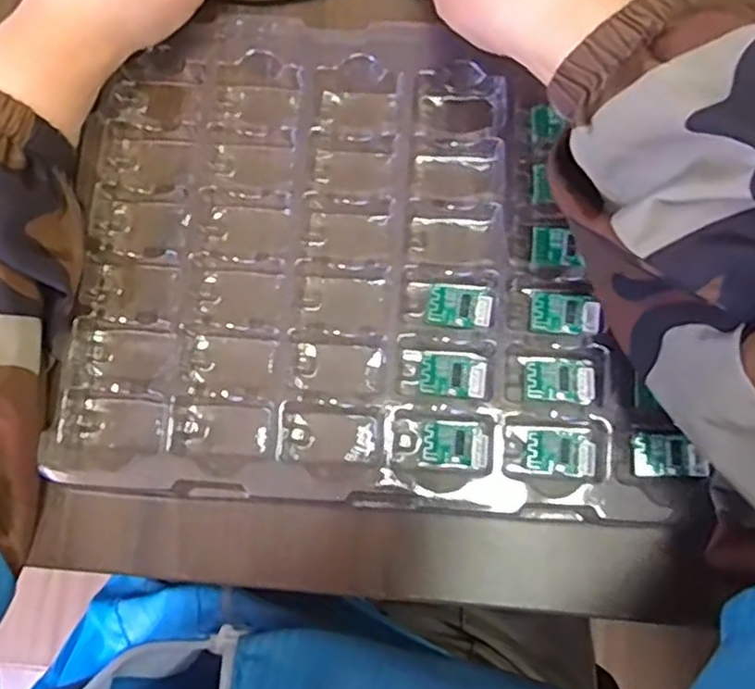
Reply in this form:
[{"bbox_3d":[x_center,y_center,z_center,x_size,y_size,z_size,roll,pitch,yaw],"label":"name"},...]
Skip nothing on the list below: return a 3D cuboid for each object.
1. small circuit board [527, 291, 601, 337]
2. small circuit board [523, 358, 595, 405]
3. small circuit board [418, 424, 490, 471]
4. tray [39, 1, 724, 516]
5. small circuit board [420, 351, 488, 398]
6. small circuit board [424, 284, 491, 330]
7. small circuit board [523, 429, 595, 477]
[{"bbox_3d":[0.080,-0.013,0.309,0.029,0.004,0.018,8,81,22],"label":"small circuit board"},{"bbox_3d":[0.076,0.015,0.304,0.028,0.005,0.018,9,80,3],"label":"small circuit board"},{"bbox_3d":[0.033,0.041,0.301,0.027,0.004,0.017,8,80,3],"label":"small circuit board"},{"bbox_3d":[-0.002,-0.042,0.315,0.246,0.019,0.208,2,80,2],"label":"tray"},{"bbox_3d":[0.032,0.013,0.306,0.028,0.006,0.018,6,79,17],"label":"small circuit board"},{"bbox_3d":[0.035,-0.016,0.309,0.026,0.009,0.018,9,80,3],"label":"small circuit board"},{"bbox_3d":[0.075,0.044,0.299,0.028,0.004,0.018,5,72,21],"label":"small circuit board"}]

